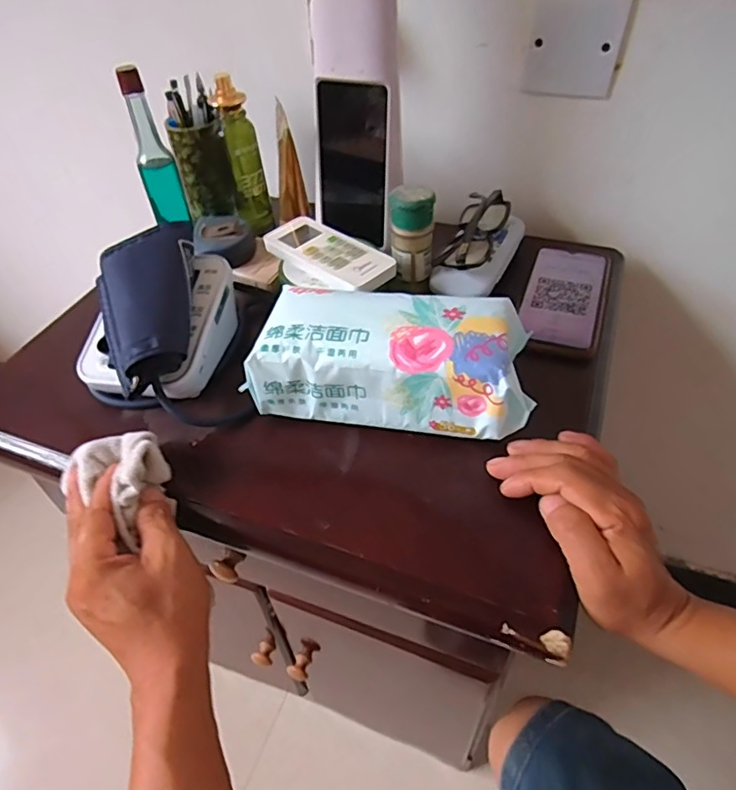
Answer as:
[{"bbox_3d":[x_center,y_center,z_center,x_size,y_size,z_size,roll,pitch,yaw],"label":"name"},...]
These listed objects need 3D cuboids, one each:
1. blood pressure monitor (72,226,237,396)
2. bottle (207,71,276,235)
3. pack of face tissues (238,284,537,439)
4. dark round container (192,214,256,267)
[{"bbox_3d":[-0.182,-0.063,0.453,0.106,0.085,0.144,4,46,6],"label":"blood pressure monitor"},{"bbox_3d":[-0.132,-0.252,0.587,0.042,0.152,0.041,-10,46,-7],"label":"bottle"},{"bbox_3d":[0.020,-0.029,0.436,0.203,0.081,0.096,7,47,9],"label":"pack of face tissues"},{"bbox_3d":[-0.151,-0.163,0.573,0.060,0.035,0.065,-1,46,1],"label":"dark round container"}]

